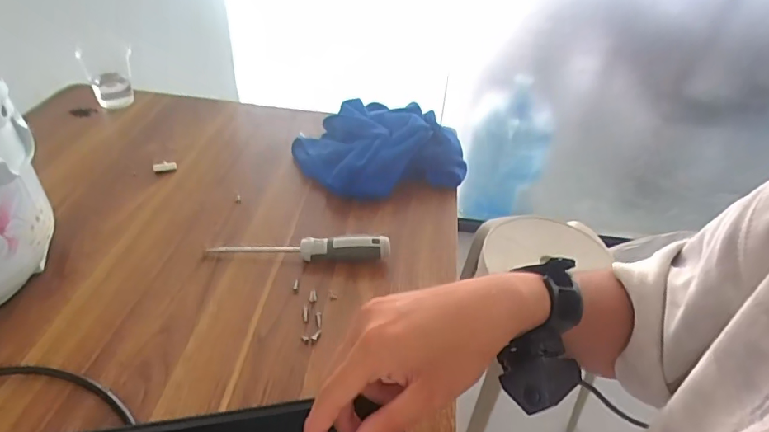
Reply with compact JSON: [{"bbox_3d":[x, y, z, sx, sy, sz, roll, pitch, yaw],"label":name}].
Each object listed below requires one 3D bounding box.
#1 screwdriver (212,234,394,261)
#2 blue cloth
[{"bbox_3d":[-0.083,0.032,0.484,0.177,0.027,0.018,2,39,-2],"label":"screwdriver"},{"bbox_3d":[-0.008,-0.091,0.618,0.202,0.066,0.163,-8,41,-16],"label":"blue cloth"}]

